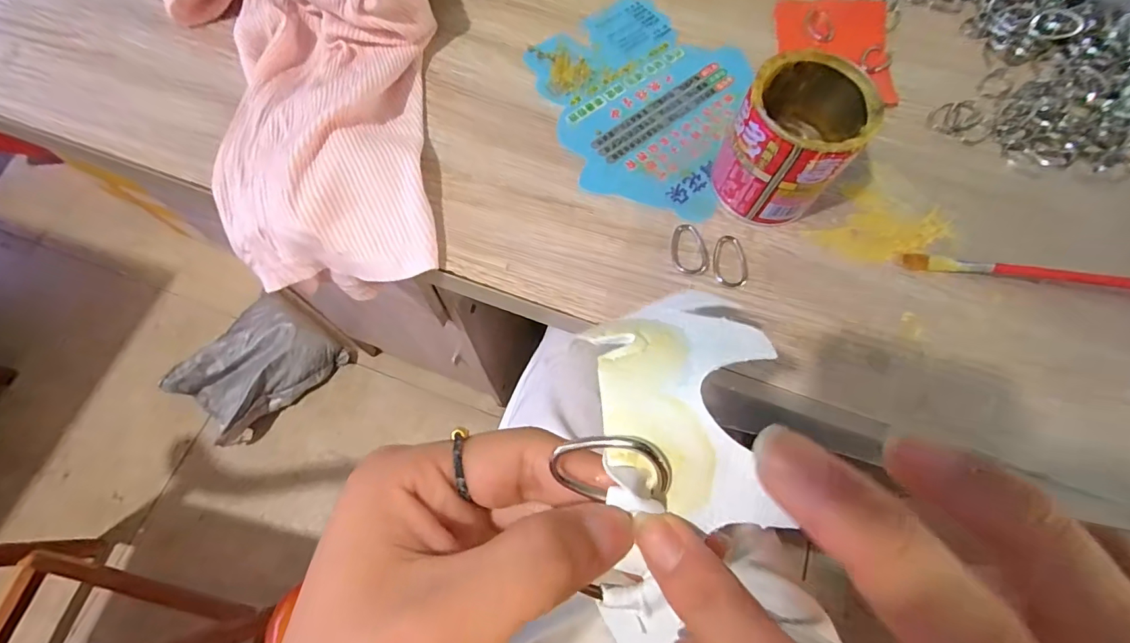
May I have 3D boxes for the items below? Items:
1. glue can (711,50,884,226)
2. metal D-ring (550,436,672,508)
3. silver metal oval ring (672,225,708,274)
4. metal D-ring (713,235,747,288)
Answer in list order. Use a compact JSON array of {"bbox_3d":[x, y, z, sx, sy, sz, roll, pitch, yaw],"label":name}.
[{"bbox_3d":[0.126,-0.099,0.271,0.062,0.074,0.064,0,70,-1],"label":"glue can"},{"bbox_3d":[0.012,0.036,0.117,0.027,0.004,0.016,-1,102,18],"label":"metal D-ring"},{"bbox_3d":[0.074,-0.043,0.285,0.021,0.005,0.031,-3,70,-3],"label":"silver metal oval ring"},{"bbox_3d":[0.097,-0.036,0.285,0.020,0.004,0.032,-4,70,-3],"label":"metal D-ring"}]

